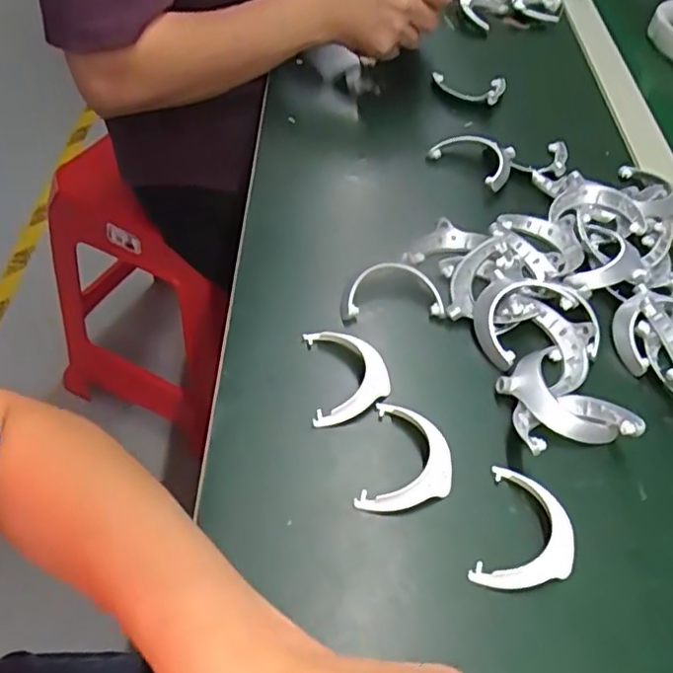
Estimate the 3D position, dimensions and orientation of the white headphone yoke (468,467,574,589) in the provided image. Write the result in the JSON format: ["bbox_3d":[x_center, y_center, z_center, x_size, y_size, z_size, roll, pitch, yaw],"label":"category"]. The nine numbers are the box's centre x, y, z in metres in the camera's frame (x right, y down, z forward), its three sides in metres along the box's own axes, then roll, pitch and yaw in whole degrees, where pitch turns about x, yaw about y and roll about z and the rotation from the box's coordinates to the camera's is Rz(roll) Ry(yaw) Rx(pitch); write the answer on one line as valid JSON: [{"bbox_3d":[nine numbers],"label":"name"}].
[{"bbox_3d":[0.104,0.107,0.343,0.049,0.016,0.067,21,52,10],"label":"white headphone yoke"}]

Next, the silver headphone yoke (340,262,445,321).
[{"bbox_3d":[0.038,-0.033,0.446,0.073,0.012,0.043,-3,52,-8],"label":"silver headphone yoke"}]

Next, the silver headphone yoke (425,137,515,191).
[{"bbox_3d":[0.127,-0.157,0.553,0.068,0.020,0.070,-34,62,-29],"label":"silver headphone yoke"}]

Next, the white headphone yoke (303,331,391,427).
[{"bbox_3d":[0.008,0.023,0.399,0.050,0.012,0.067,-1,52,-7],"label":"white headphone yoke"}]

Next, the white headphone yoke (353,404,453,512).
[{"bbox_3d":[0.043,0.069,0.363,0.050,0.017,0.069,15,51,6],"label":"white headphone yoke"}]

